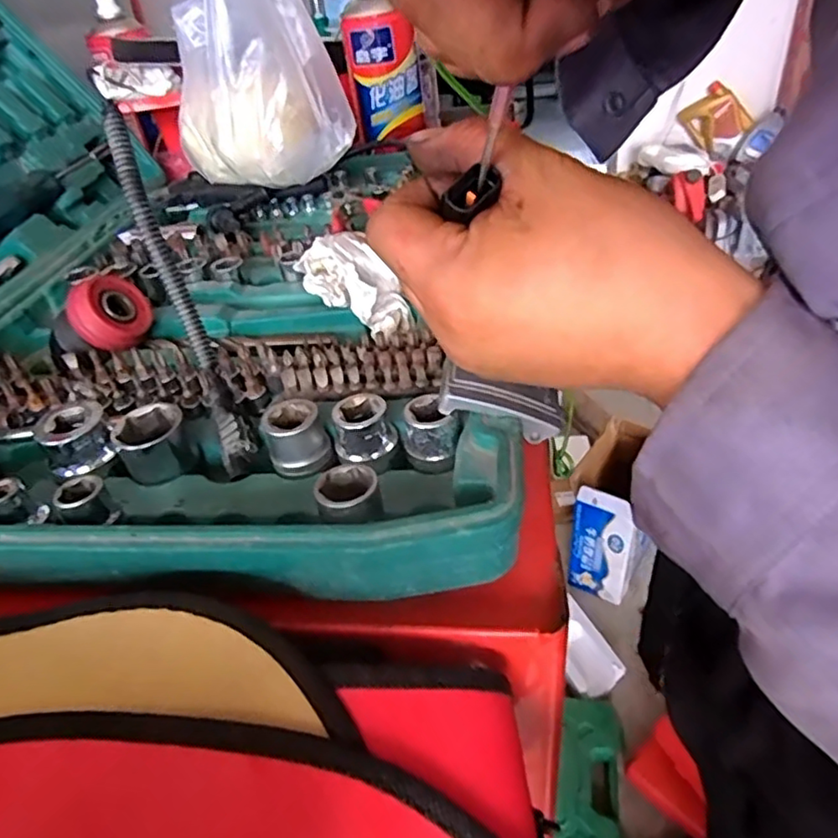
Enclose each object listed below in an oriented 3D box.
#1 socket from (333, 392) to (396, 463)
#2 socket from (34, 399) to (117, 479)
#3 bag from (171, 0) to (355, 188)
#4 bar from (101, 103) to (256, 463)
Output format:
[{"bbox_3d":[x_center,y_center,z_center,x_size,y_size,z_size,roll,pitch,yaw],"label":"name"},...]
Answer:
[{"bbox_3d":[-0.024,0.003,0.263,0.023,0.018,0.025,-16,39,-11],"label":"socket"},{"bbox_3d":[-0.157,0.008,0.285,0.027,0.018,0.029,-23,40,-19],"label":"socket"},{"bbox_3d":[-0.130,-0.270,0.452,0.132,0.207,0.084,26,49,36],"label":"bag"},{"bbox_3d":[-0.115,-0.060,0.295,0.012,0.172,0.032,-22,0,-18],"label":"bar"}]

